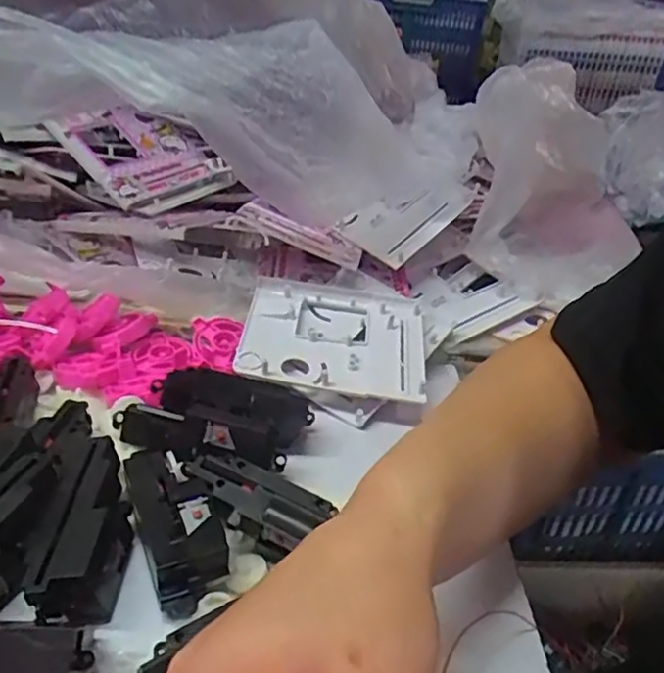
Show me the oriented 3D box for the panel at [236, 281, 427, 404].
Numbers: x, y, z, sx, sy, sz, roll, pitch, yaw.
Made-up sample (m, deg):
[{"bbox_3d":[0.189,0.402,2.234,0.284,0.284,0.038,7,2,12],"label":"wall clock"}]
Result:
[{"bbox_3d":[0.002,-0.006,0.507,0.141,0.017,0.125,8,30,1],"label":"panel"}]

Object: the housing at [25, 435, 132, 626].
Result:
[{"bbox_3d":[-0.128,0.096,0.337,0.043,0.038,0.101,1,43,-10],"label":"housing"}]

